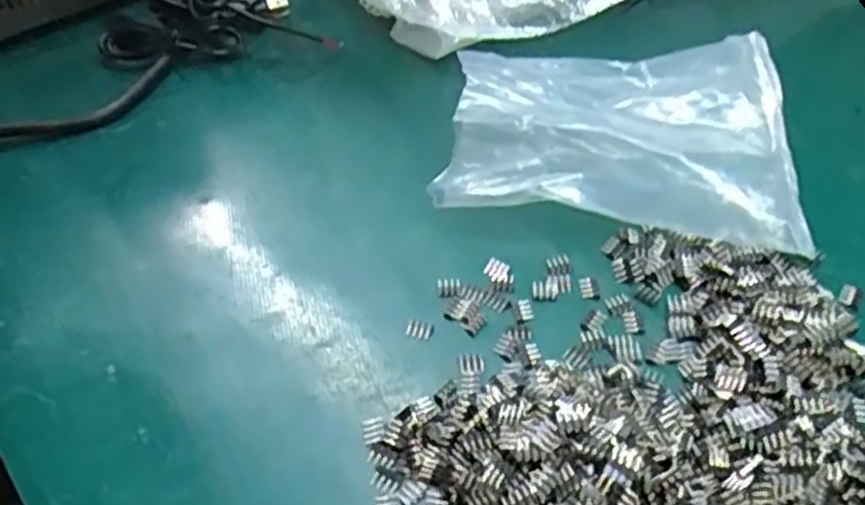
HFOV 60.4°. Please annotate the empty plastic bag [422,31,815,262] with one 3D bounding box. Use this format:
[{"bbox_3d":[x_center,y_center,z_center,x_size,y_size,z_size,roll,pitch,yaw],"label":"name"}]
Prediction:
[{"bbox_3d":[0.085,-0.060,0.343,0.148,0.040,0.116,5,49,9],"label":"empty plastic bag"}]

